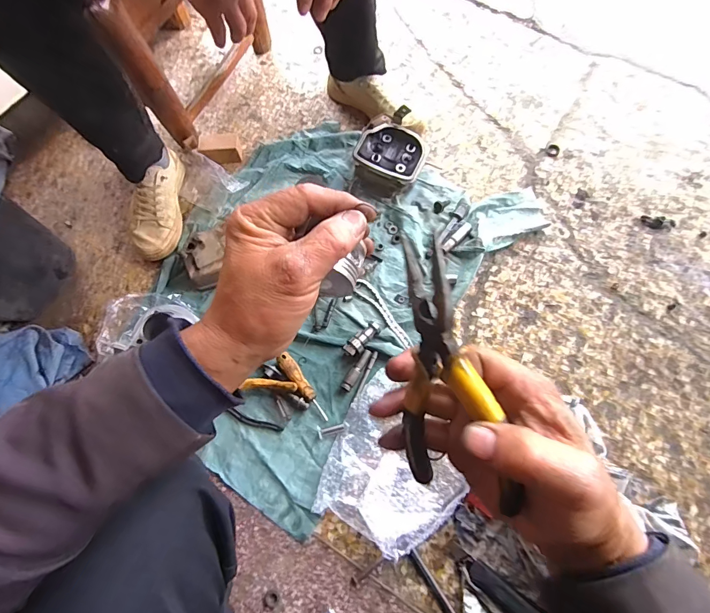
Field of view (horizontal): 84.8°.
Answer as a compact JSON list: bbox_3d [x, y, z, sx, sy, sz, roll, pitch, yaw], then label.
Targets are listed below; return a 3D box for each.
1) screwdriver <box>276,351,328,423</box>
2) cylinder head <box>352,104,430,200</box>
[{"bbox_3d":[-0.090,0.138,0.662,0.028,0.024,0.129,-34,72,-11],"label":"screwdriver"},{"bbox_3d":[0.074,-0.308,0.796,0.137,0.083,0.142,24,72,10],"label":"cylinder head"}]

